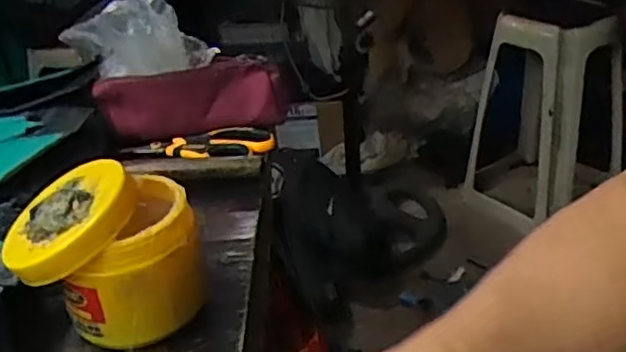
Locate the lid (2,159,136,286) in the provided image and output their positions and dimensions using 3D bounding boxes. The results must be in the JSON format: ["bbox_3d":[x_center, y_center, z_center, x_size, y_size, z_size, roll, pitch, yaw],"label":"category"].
[{"bbox_3d":[-0.155,0.023,0.414,0.086,0.018,0.085,-17,42,16],"label":"lid"}]

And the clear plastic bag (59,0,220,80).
[{"bbox_3d":[-0.181,-0.144,0.680,0.152,0.081,0.059,-8,30,-6],"label":"clear plastic bag"}]

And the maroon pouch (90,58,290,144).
[{"bbox_3d":[-0.128,-0.080,0.707,0.196,0.077,0.034,-12,31,-14],"label":"maroon pouch"}]

